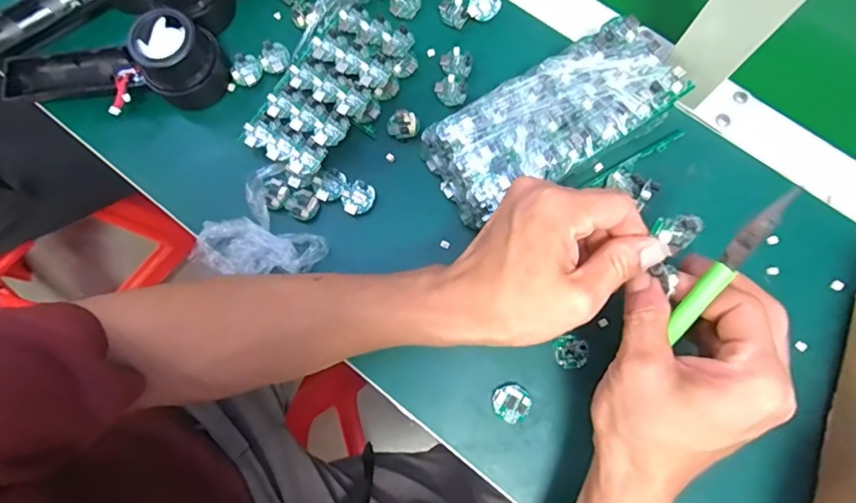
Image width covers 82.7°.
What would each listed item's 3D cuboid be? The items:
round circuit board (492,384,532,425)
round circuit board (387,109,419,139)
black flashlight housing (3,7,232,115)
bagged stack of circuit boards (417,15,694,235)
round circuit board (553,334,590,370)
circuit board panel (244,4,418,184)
[{"bbox_3d":[0.056,0.101,0.324,0.024,0.006,0.024,0,77,1],"label":"round circuit board"},{"bbox_3d":[-0.019,-0.096,0.368,0.023,0.005,0.021,0,77,1],"label":"round circuit board"},{"bbox_3d":[-0.239,-0.133,0.365,0.162,0.047,0.056,-9,77,-1],"label":"black flashlight housing"},{"bbox_3d":[0.085,-0.088,0.343,0.170,0.048,0.086,-32,79,-6],"label":"bagged stack of circuit boards"},{"bbox_3d":[0.099,0.069,0.334,0.024,0.004,0.023,0,77,1],"label":"round circuit board"},{"bbox_3d":[-0.074,-0.122,0.364,0.072,0.024,0.139,37,81,9],"label":"circuit board panel"}]

